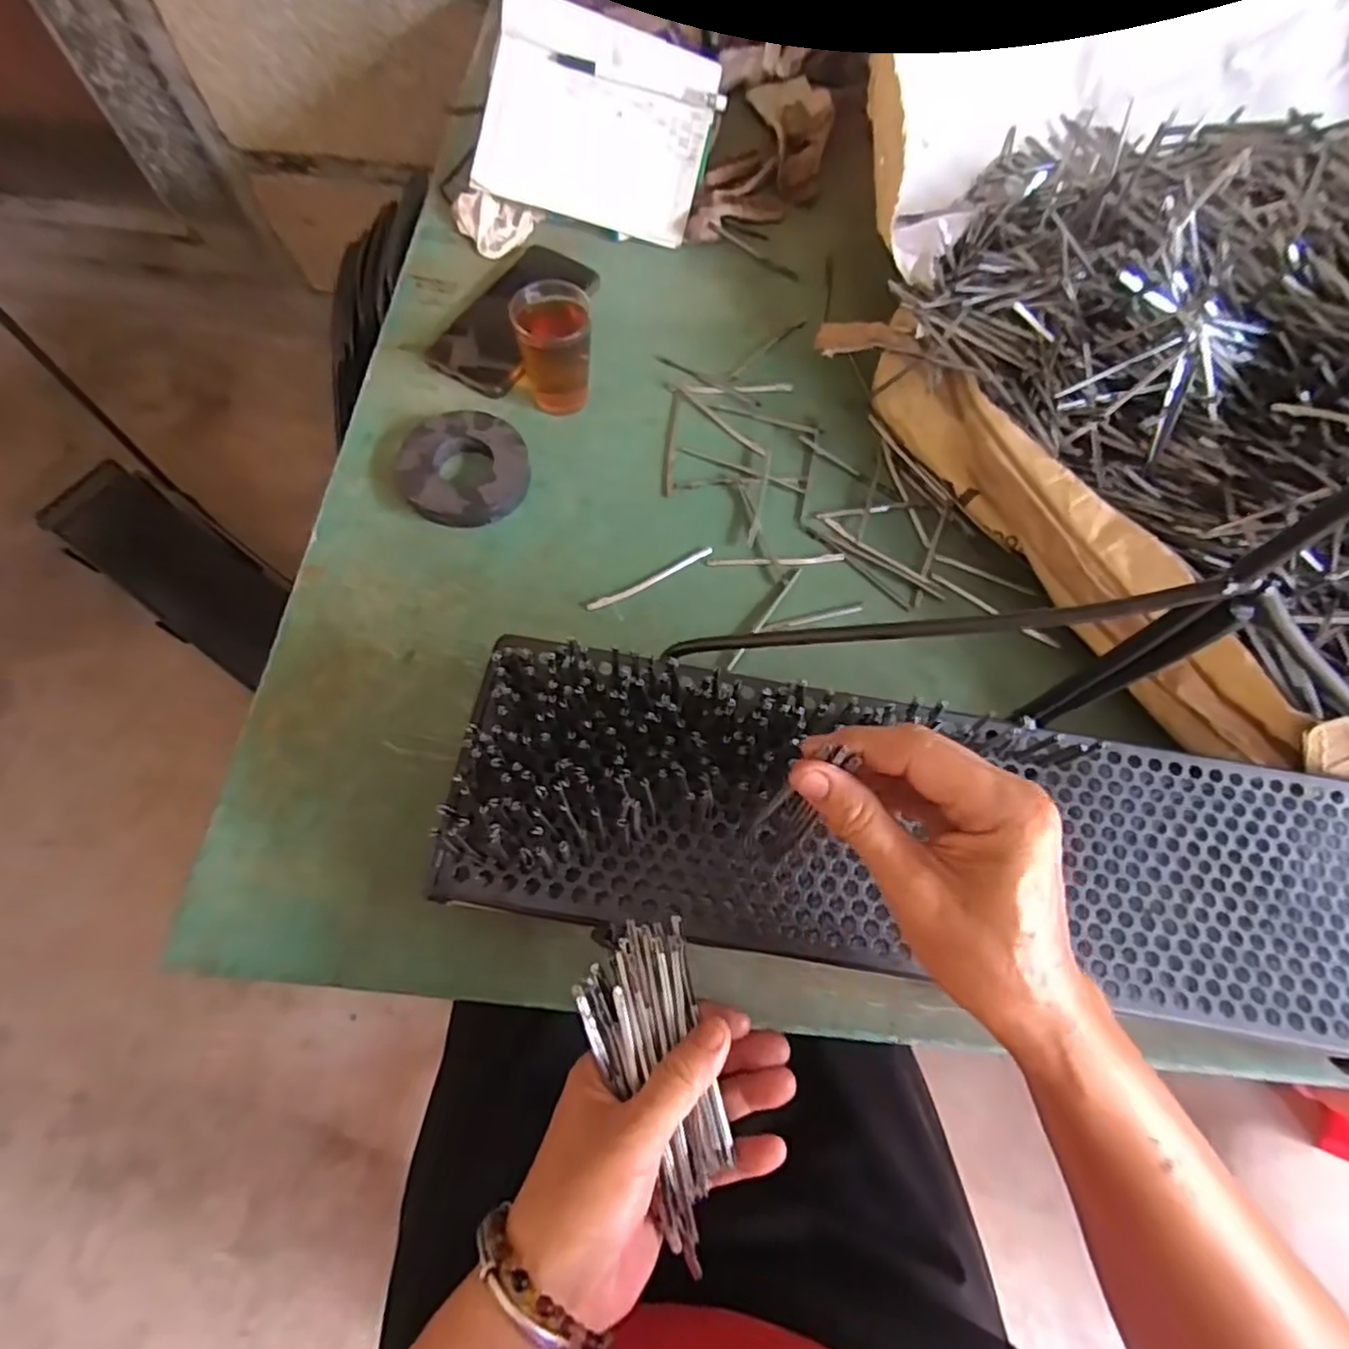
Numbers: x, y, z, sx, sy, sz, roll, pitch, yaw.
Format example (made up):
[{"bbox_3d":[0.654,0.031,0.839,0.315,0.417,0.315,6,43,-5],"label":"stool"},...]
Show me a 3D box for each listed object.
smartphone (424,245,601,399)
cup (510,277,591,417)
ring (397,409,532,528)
[{"bbox_3d":[-0.138,-0.313,0.577,0.081,0.012,0.162,29,70,8],"label":"smartphone"},{"bbox_3d":[-0.090,-0.247,0.513,0.053,0.081,0.058,1,69,-3],"label":"cup"},{"bbox_3d":[-0.160,-0.157,0.511,0.096,0.026,0.094,1,69,-3],"label":"ring"}]

